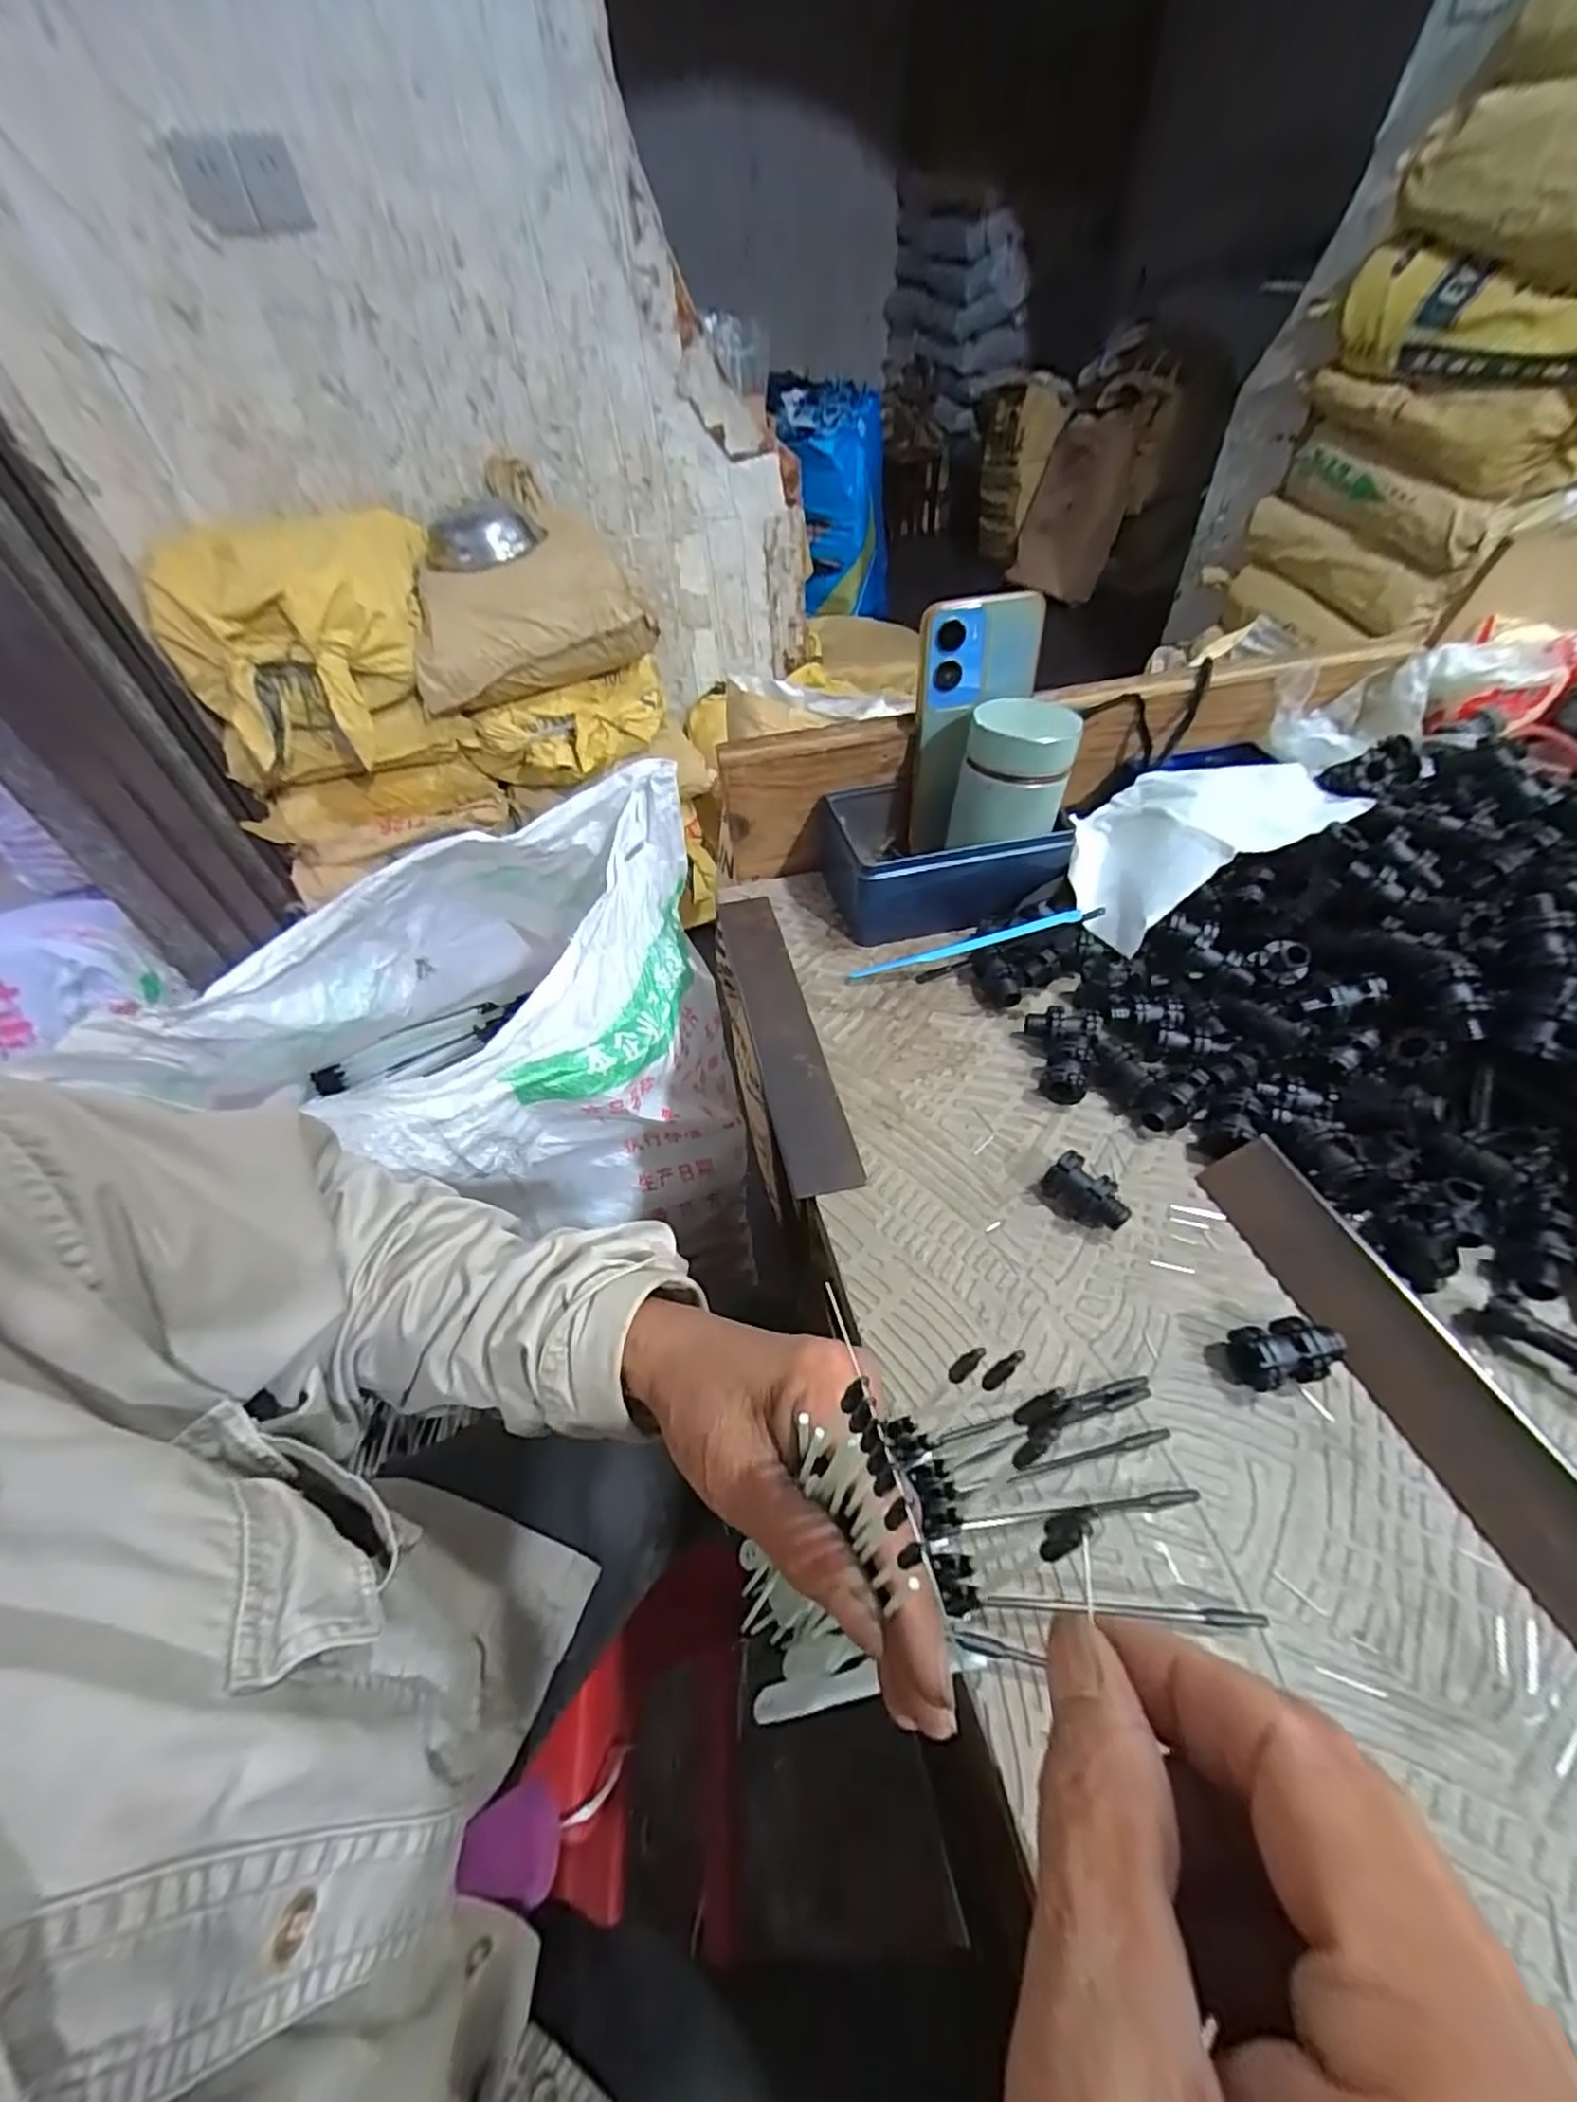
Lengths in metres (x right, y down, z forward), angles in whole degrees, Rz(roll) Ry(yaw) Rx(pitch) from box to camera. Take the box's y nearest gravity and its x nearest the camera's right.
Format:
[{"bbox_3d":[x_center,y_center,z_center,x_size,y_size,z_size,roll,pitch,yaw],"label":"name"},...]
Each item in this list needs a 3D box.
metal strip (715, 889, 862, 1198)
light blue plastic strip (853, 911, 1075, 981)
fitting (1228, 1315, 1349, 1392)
[{"bbox_3d":[-0.006,-0.020,0.415,0.036,0.007,0.239,-12,48,-6],"label":"metal strip"},{"bbox_3d":[0.106,-0.064,0.426,0.139,0.008,0.007,-14,47,9],"label":"light blue plastic strip"},{"bbox_3d":[0.197,0.120,0.275,0.039,0.019,0.022,-10,48,-4],"label":"fitting"}]

